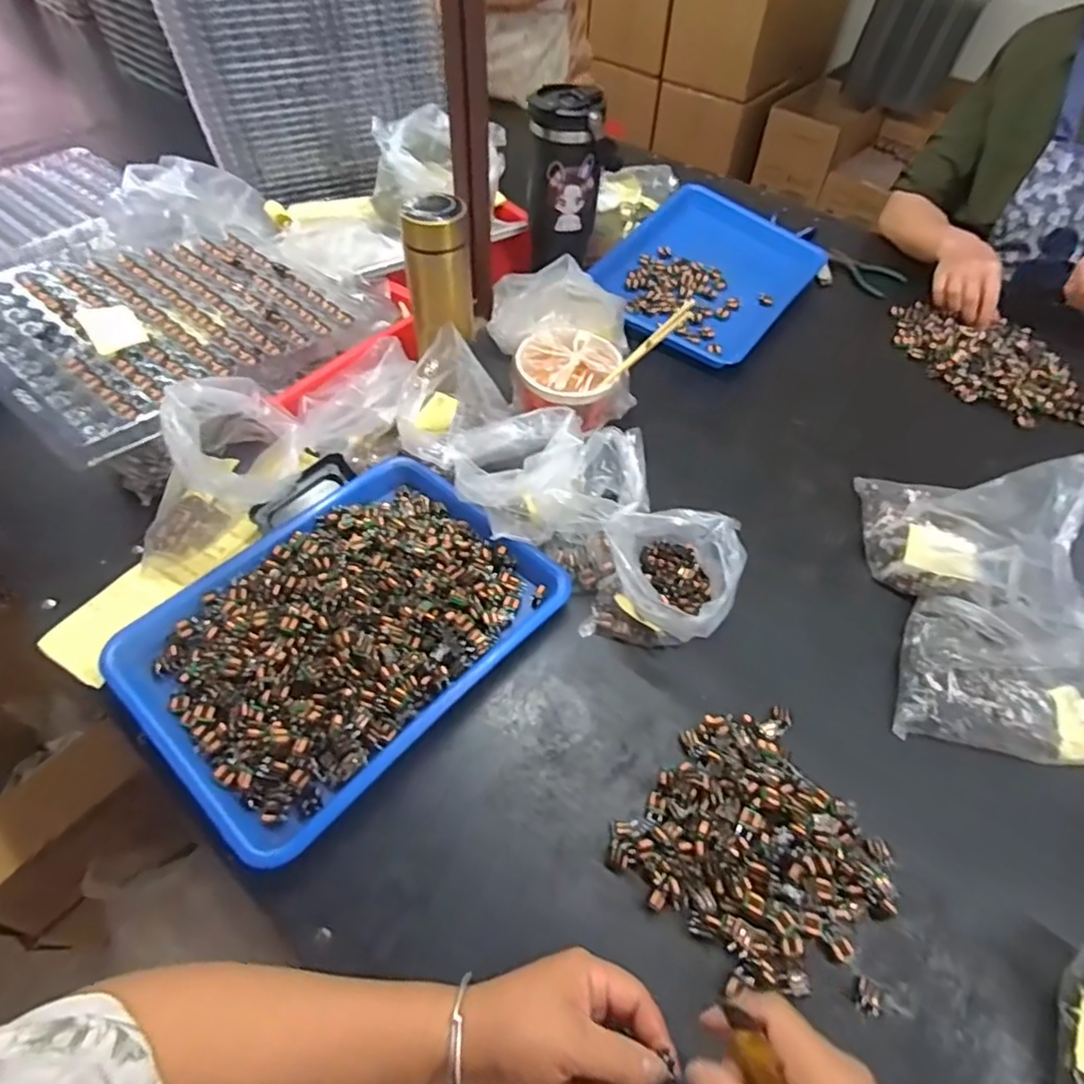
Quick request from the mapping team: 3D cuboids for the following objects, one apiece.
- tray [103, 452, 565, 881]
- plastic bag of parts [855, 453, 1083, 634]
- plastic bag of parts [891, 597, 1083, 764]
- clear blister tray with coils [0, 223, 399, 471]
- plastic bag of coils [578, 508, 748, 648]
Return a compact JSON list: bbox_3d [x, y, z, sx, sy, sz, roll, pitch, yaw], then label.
[{"bbox_3d":[-0.169,0.069,0.550,0.248,0.047,0.329,36,59,23],"label":"tray"},{"bbox_3d":[0.406,-0.018,0.574,0.131,0.172,0.227,-29,59,-22],"label":"plastic bag of parts"},{"bbox_3d":[0.426,0.094,0.511,0.227,0.128,0.132,10,53,5],"label":"plastic bag of parts"},{"bbox_3d":[-0.382,-0.241,0.660,0.275,0.039,0.381,36,51,10],"label":"clear blister tray with coils"},{"bbox_3d":[0.111,0.031,0.564,0.118,0.097,0.114,21,55,13],"label":"plastic bag of coils"}]

